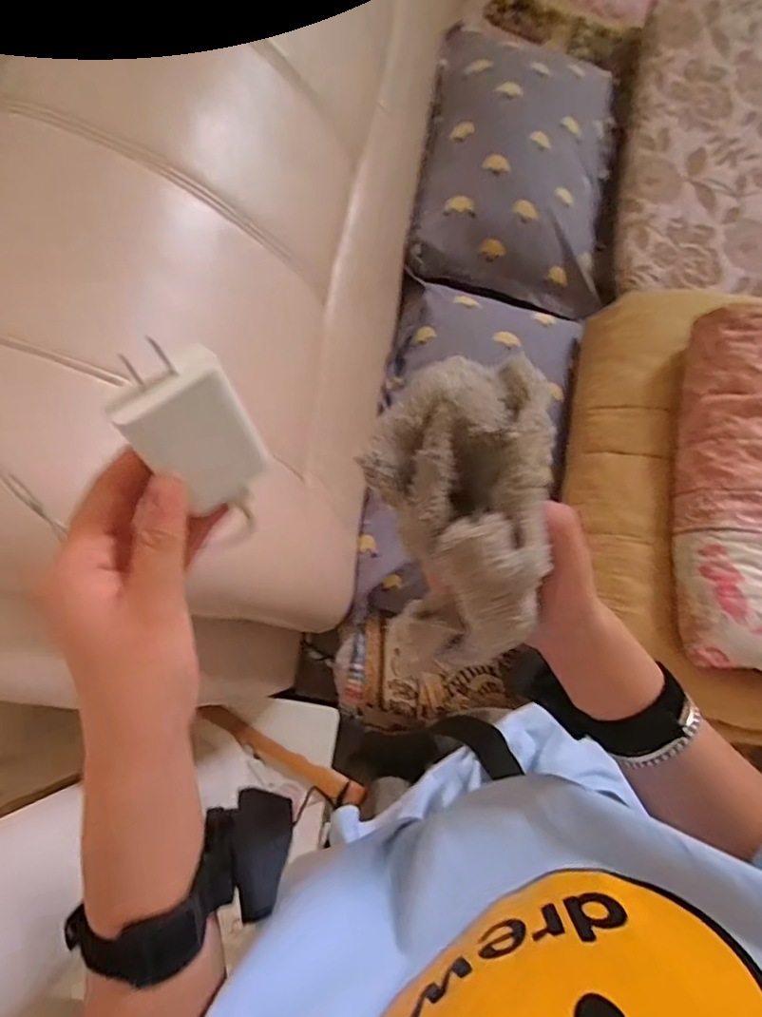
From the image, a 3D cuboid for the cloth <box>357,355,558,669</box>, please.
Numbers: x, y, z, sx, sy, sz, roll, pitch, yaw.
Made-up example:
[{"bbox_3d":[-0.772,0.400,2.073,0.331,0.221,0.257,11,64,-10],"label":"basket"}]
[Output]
[{"bbox_3d":[0.034,-0.006,0.261,0.081,0.070,0.154,6,74,1],"label":"cloth"}]

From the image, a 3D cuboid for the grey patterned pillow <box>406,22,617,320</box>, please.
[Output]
[{"bbox_3d":[0.285,-0.693,1.077,0.384,0.143,0.591,10,74,3],"label":"grey patterned pillow"}]

